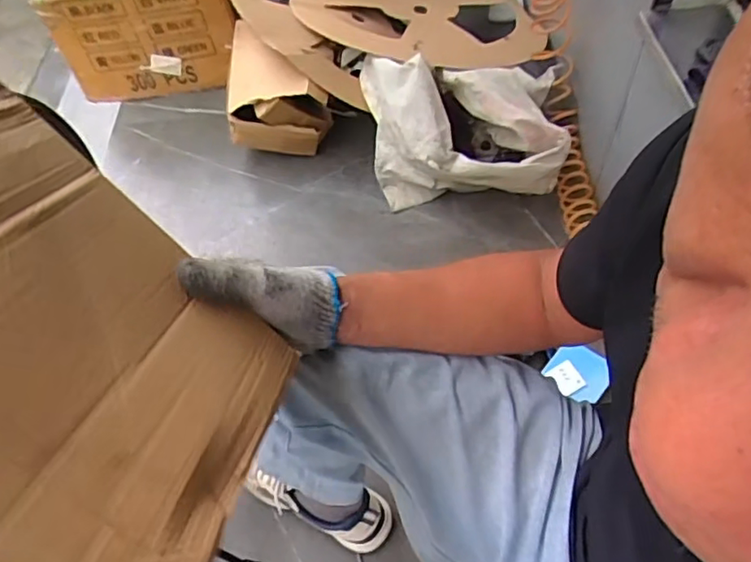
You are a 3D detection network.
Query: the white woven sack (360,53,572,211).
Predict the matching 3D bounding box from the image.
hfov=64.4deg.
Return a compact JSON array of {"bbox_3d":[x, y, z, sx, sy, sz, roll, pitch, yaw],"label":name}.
[{"bbox_3d":[0.172,-0.299,1.242,0.392,0.255,0.298,1,54,3],"label":"white woven sack"}]

